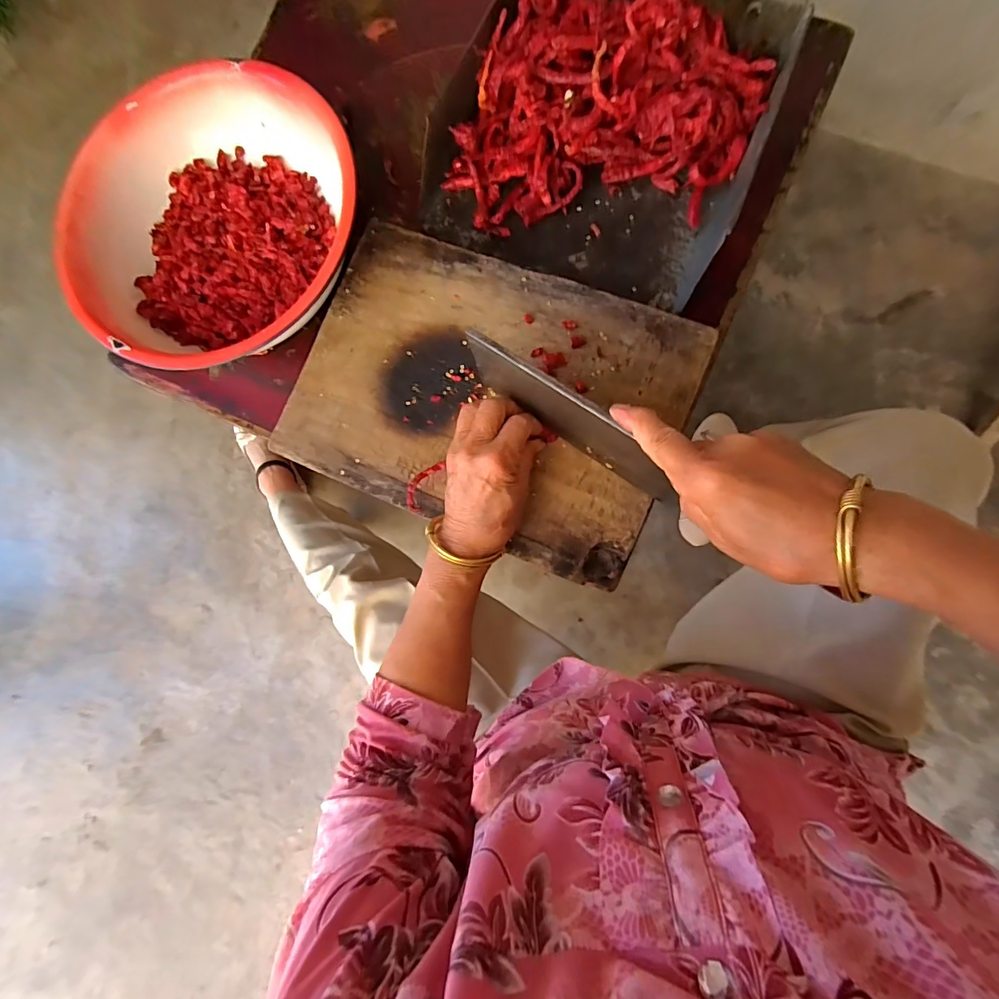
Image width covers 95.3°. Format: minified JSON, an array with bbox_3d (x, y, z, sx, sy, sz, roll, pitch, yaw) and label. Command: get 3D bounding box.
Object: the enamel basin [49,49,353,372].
[{"bbox_3d":[-0.267,-0.256,0.436,0.277,0.070,0.269,-1,84,6],"label":"enamel basin"}]

